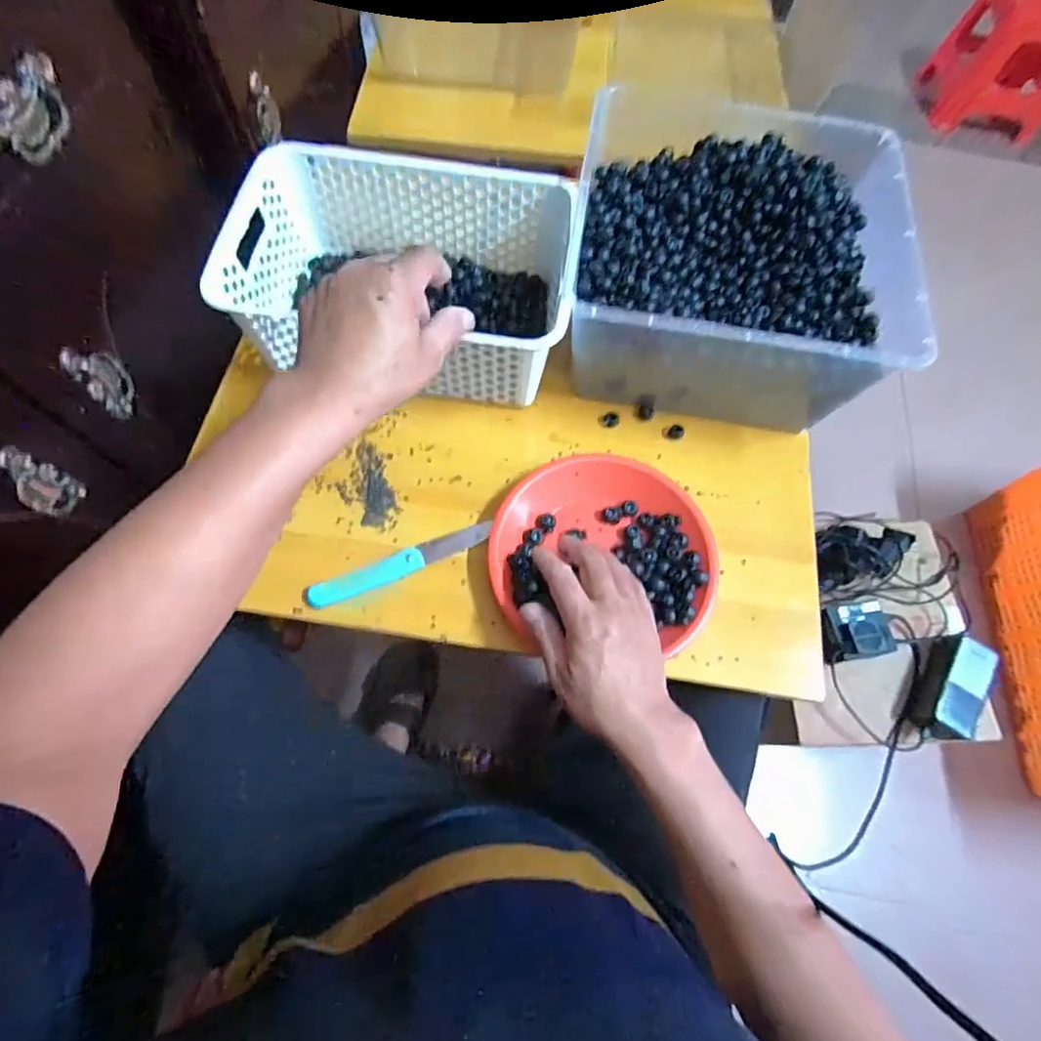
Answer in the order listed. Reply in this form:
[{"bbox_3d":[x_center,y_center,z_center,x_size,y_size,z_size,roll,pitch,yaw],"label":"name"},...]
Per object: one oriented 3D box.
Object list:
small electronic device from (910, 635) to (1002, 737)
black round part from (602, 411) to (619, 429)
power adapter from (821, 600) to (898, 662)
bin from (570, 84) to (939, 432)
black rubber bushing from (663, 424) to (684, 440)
[{"bbox_3d":[0.564,0.215,0.712,0.063,0.046,0.134,31,69,10],"label":"small electronic device"},{"bbox_3d":[0.092,-0.103,0.557,0.017,0.008,0.018,1,67,-3],"label":"black round part"},{"bbox_3d":[0.448,0.146,0.731,0.087,0.034,0.075,-5,67,-5],"label":"power adapter"},{"bbox_3d":[0.201,-0.255,0.553,0.289,0.142,0.305,9,67,1],"label":"bin"},{"bbox_3d":[0.155,-0.088,0.553,0.020,0.007,0.016,-17,69,-10],"label":"black rubber bushing"}]

